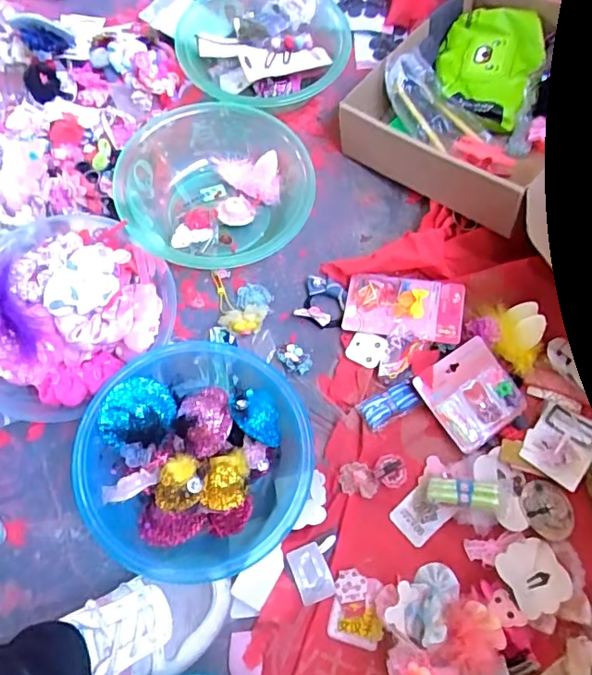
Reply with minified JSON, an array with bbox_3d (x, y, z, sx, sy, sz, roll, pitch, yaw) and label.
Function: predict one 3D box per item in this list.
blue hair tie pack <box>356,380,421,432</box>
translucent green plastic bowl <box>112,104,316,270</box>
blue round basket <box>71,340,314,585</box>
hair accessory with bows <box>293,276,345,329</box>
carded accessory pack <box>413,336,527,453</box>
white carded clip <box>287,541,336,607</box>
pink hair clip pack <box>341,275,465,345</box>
[{"bbox_3d":[0.107,0.077,0.588,0.067,0.013,0.035,-27,71,-10],"label":"blue hair tie pack"},{"bbox_3d":[-0.101,-0.182,0.659,0.237,0.087,0.229,0,69,0],"label":"translucent green plastic bowl"},{"bbox_3d":[-0.097,0.124,0.529,0.228,0.093,0.215,0,69,0],"label":"blue round basket"},{"bbox_3d":[0.034,-0.042,0.641,0.058,0.016,0.057,22,70,8],"label":"hair accessory with bows"},{"bbox_3d":[0.199,0.063,0.587,0.102,0.016,0.097,-32,72,-12],"label":"carded accessory pack"},{"bbox_3d":[0.016,0.241,0.529,0.036,0.011,0.053,-20,70,-7],"label":"white carded clip"},{"bbox_3d":[0.128,-0.036,0.614,0.137,0.020,0.078,5,72,7],"label":"pink hair clip pack"}]

